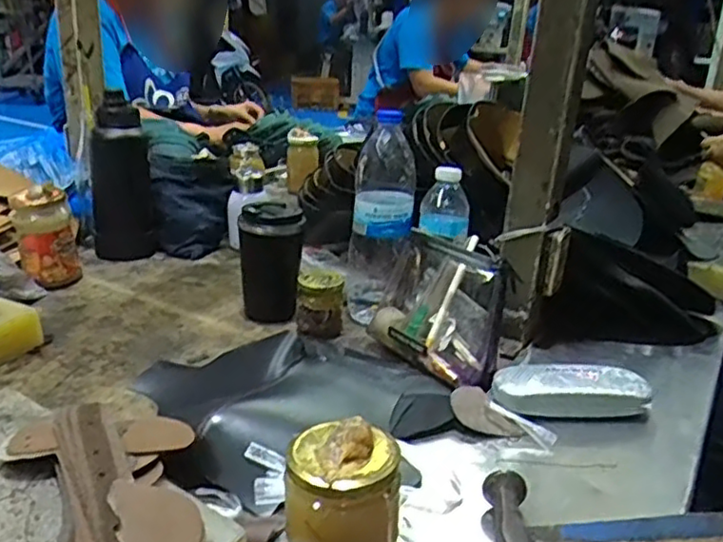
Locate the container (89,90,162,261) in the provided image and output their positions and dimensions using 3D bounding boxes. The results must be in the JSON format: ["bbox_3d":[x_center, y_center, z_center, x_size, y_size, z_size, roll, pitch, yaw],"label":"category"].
[{"bbox_3d":[-0.384,-0.148,1.059,0.088,0.237,0.077,-12,26,-33],"label":"container"}]

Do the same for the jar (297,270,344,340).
[{"bbox_3d":[-0.053,0.043,0.838,0.056,0.082,0.051,1,22,-4],"label":"jar"}]

